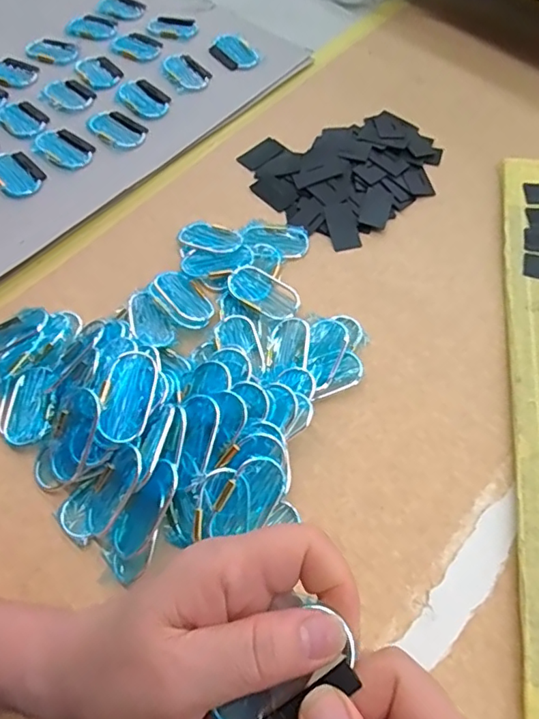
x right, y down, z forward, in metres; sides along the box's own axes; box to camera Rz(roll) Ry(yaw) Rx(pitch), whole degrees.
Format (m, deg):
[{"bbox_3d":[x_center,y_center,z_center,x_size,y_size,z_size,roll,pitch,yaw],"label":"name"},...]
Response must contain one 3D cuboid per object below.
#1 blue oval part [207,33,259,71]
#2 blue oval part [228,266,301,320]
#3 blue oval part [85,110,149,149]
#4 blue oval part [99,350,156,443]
[{"bbox_3d":[-0.040,-0.334,0.570,0.039,0.010,0.052,-36,65,-18],"label":"blue oval part"},{"bbox_3d":[-0.003,-0.052,0.409,0.059,0.009,0.035,30,65,17],"label":"blue oval part"},{"bbox_3d":[-0.149,-0.224,0.509,0.059,0.006,0.037,32,65,18],"label":"blue oval part"},{"bbox_3d":[-0.089,0.023,0.329,0.029,0.004,0.058,14,69,-14],"label":"blue oval part"}]

